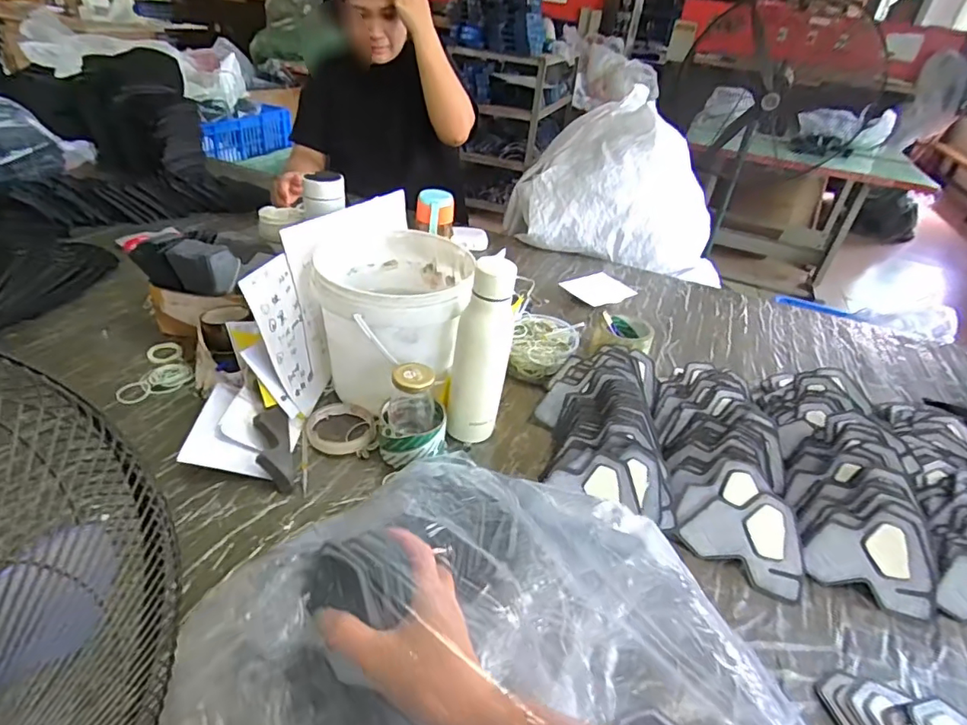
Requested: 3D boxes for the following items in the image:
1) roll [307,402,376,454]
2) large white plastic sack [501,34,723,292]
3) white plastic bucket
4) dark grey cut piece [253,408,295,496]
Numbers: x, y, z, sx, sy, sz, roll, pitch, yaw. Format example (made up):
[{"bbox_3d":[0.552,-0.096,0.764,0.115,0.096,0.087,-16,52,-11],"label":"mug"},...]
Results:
[{"bbox_3d":[-0.181,0.083,0.681,0.082,0.013,0.084,5,35,-4],"label":"roll"},{"bbox_3d":[0.311,-0.469,1.227,0.456,0.398,0.346,8,35,1],"label":"large white plastic sack"},{"bbox_3d":[-0.119,-0.061,0.727,0.190,0.168,0.201,5,35,-4],"label":"white plastic bucket"},{"bbox_3d":[-0.245,0.099,0.623,0.038,0.034,0.110,-8,54,-21],"label":"dark grey cut piece"}]

